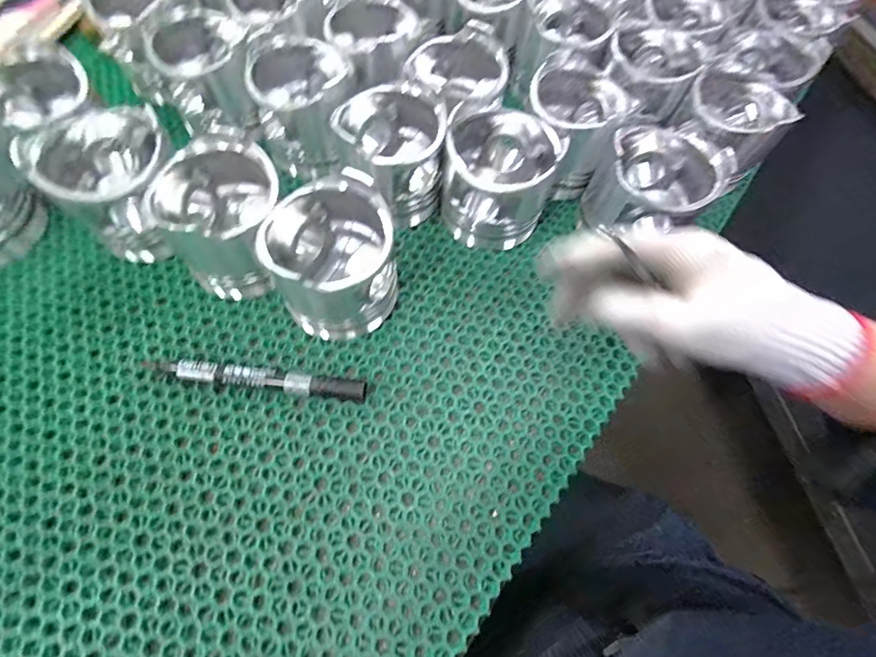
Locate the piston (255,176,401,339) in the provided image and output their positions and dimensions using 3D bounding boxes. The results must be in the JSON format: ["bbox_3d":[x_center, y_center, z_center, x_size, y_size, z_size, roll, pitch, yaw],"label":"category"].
[{"bbox_3d":[-0.076,-0.049,0.313,0.088,0.086,0.092,2,64,-3],"label":"piston"}]

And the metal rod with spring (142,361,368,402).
[{"bbox_3d":[-0.135,0.035,0.308,0.164,0.017,0.019,8,64,0],"label":"metal rod with spring"}]

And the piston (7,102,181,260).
[{"bbox_3d":[-0.254,-0.115,0.335,0.094,0.095,0.091,1,64,-2],"label":"piston"}]

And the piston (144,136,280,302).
[{"bbox_3d":[-0.162,-0.085,0.322,0.086,0.094,0.086,-37,72,-19],"label":"piston"}]

